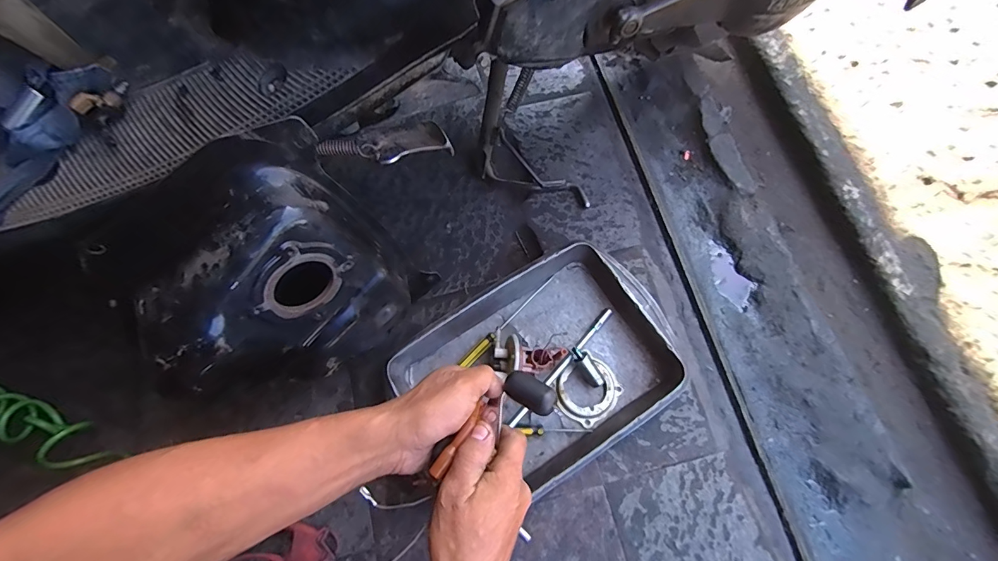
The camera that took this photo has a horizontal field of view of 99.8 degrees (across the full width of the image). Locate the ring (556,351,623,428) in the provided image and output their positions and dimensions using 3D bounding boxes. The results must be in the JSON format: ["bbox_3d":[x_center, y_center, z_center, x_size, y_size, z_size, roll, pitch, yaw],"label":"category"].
[{"bbox_3d":[0.121,0.150,0.575,0.086,0.013,0.079,-1,74,2],"label":"ring"}]

